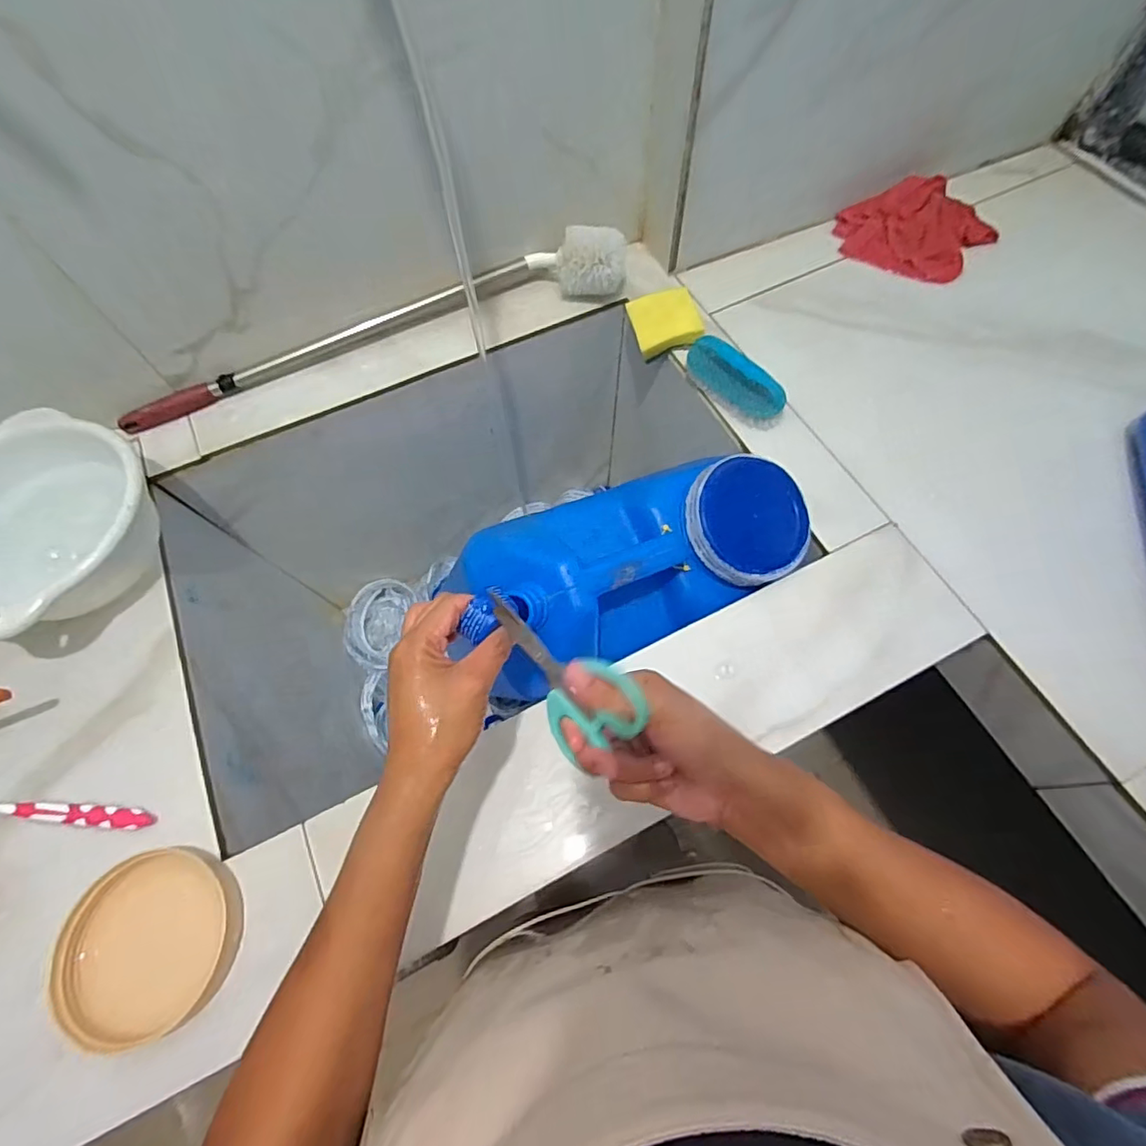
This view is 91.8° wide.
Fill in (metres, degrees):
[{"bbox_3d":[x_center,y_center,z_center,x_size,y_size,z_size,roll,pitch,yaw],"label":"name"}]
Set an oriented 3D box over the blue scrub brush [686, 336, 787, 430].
[{"bbox_3d":[0.176,-0.209,0.603,0.050,0.043,0.124,-39,71,-14],"label":"blue scrub brush"}]

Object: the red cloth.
[{"bbox_3d":[0.432,-0.439,0.703,0.173,0.029,0.139,24,69,12],"label":"red cloth"}]

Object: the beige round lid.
[{"bbox_3d":[-0.312,0.270,0.405,0.120,0.029,0.116,-1,66,1],"label":"beige round lid"}]

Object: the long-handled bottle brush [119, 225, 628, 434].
[{"bbox_3d":[-0.224,-0.291,0.641,0.598,0.075,0.078,-18,67,-6],"label":"long-handled bottle brush"}]

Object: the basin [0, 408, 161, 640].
[{"bbox_3d":[-0.480,-0.037,0.518,0.189,0.088,0.200,25,69,12],"label":"basin"}]

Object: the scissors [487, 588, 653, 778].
[{"bbox_3d":[-0.011,0.050,0.320,0.006,0.064,0.118,-8,52,-51],"label":"scissors"}]

